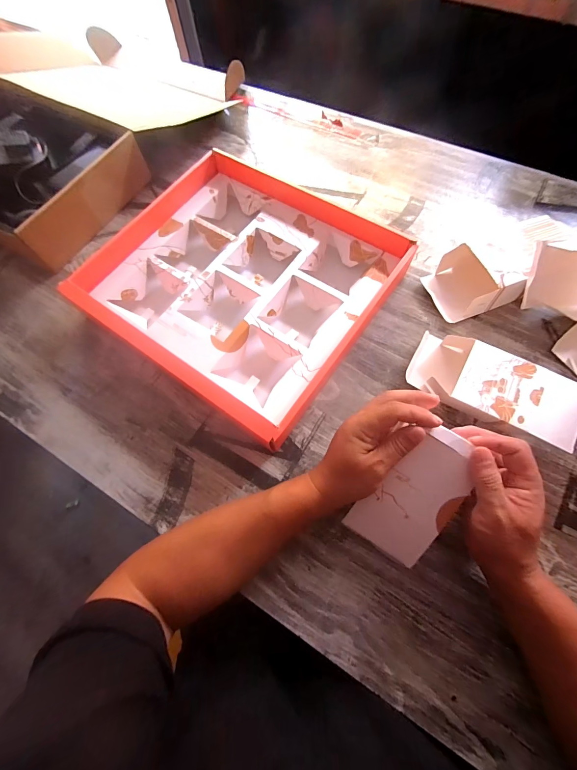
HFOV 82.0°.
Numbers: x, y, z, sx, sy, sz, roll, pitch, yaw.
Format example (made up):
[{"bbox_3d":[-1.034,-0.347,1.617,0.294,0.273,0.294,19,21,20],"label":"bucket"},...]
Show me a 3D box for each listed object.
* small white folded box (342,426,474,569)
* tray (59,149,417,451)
[{"bbox_3d":[0.131,0.113,0.340,0.079,0.008,0.144,34,106,7],"label":"small white folded box"},{"bbox_3d":[-0.074,-0.148,0.482,0.371,0.069,0.324,33,75,14],"label":"tray"}]

